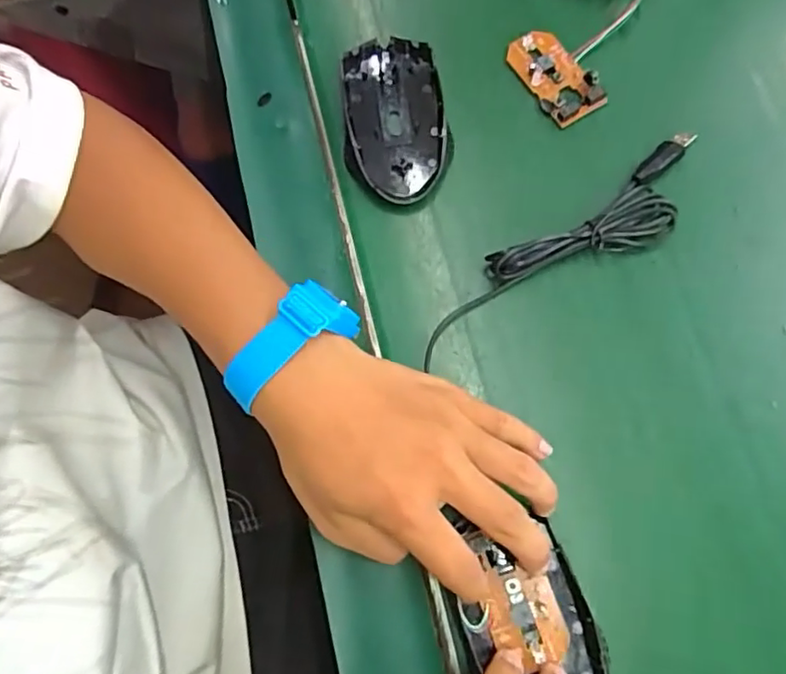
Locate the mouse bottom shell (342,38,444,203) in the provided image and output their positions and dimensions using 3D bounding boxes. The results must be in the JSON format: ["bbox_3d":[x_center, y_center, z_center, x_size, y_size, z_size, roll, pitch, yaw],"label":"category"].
[{"bbox_3d":[0.001,-0.138,0.383,0.057,0.013,0.112,-7,74,-1],"label":"mouse bottom shell"}]

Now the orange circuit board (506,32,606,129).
[{"bbox_3d":[0.102,-0.166,0.393,0.034,0.014,0.067,-28,75,-7],"label":"orange circuit board"}]

